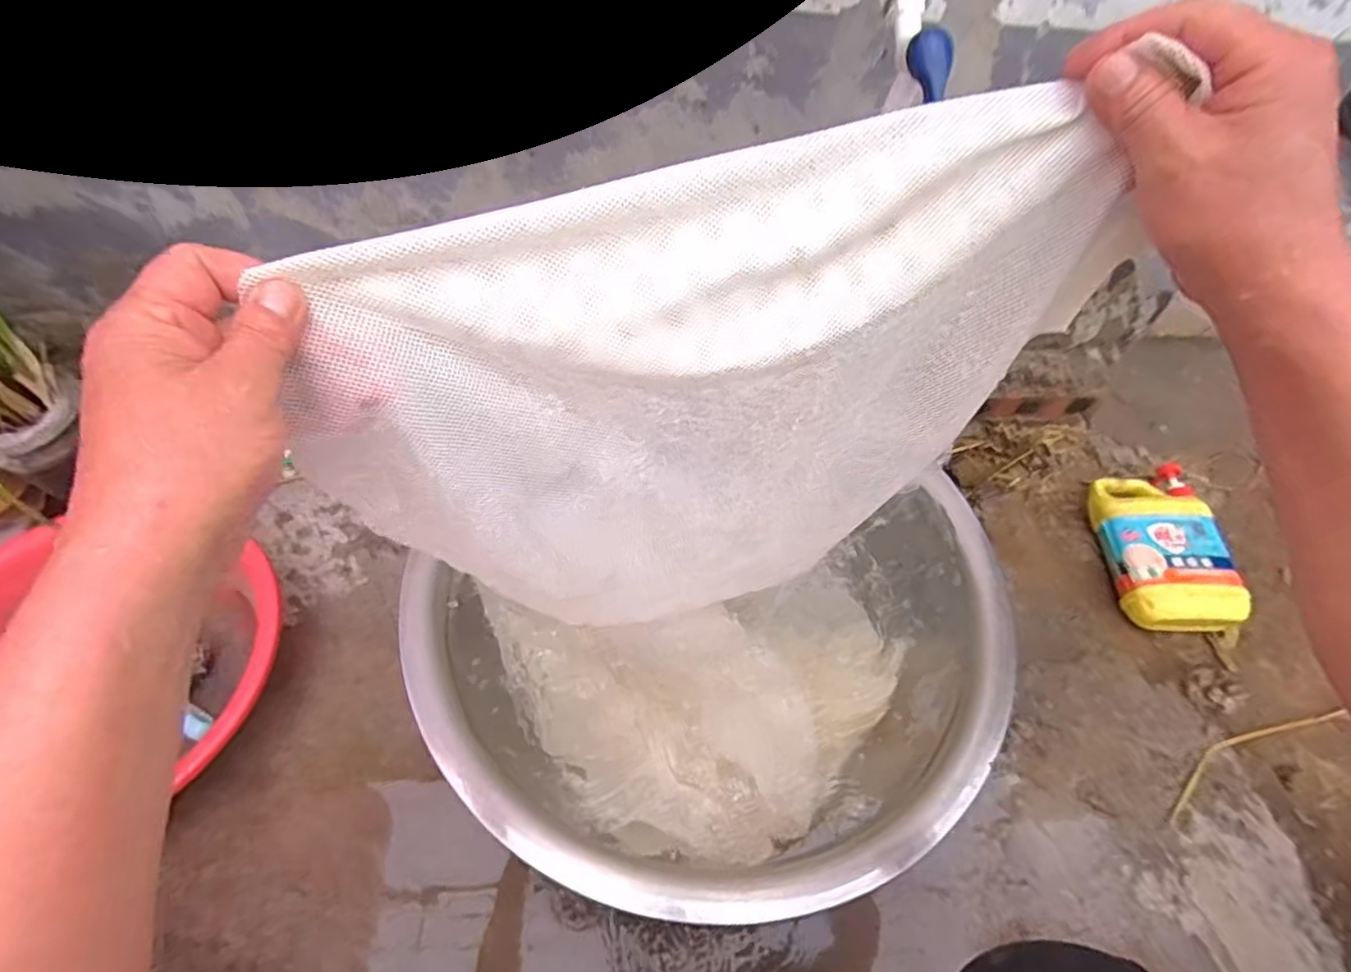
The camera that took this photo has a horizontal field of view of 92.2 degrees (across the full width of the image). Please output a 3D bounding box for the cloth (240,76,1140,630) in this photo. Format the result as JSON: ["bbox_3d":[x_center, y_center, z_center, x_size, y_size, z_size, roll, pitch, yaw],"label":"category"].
[{"bbox_3d":[0.008,-0.035,0.411,0.390,0.353,0.073,-12,57,-12],"label":"cloth"}]

